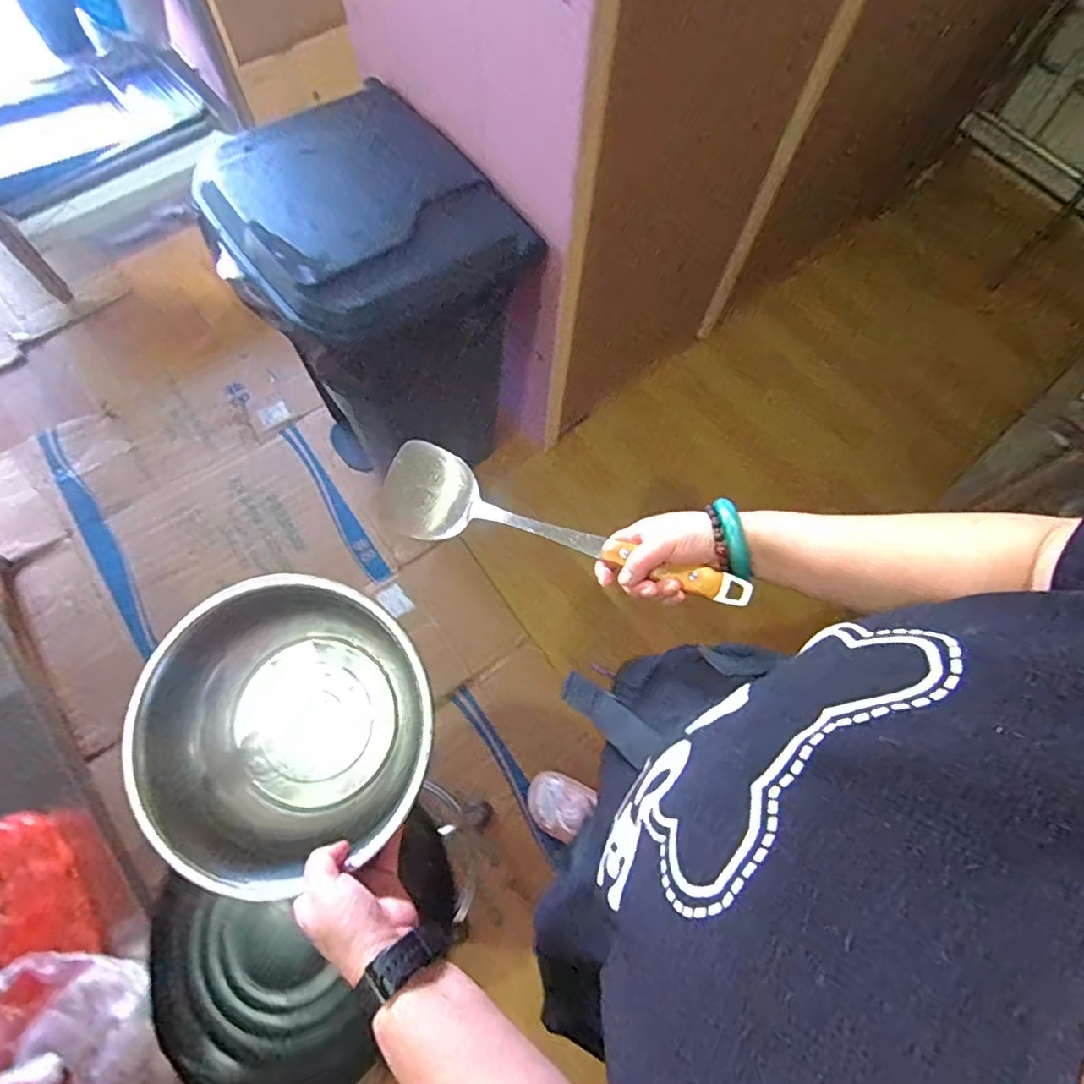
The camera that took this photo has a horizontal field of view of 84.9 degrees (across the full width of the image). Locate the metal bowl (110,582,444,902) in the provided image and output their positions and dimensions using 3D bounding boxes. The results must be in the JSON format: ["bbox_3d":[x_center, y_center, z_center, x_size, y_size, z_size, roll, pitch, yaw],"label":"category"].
[{"bbox_3d":[-0.199,0.146,0.471,0.211,0.089,0.214,1,70,-2],"label":"metal bowl"}]

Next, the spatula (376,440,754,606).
[{"bbox_3d":[-0.003,-0.006,0.533,0.365,0.054,0.087,21,69,26],"label":"spatula"}]

